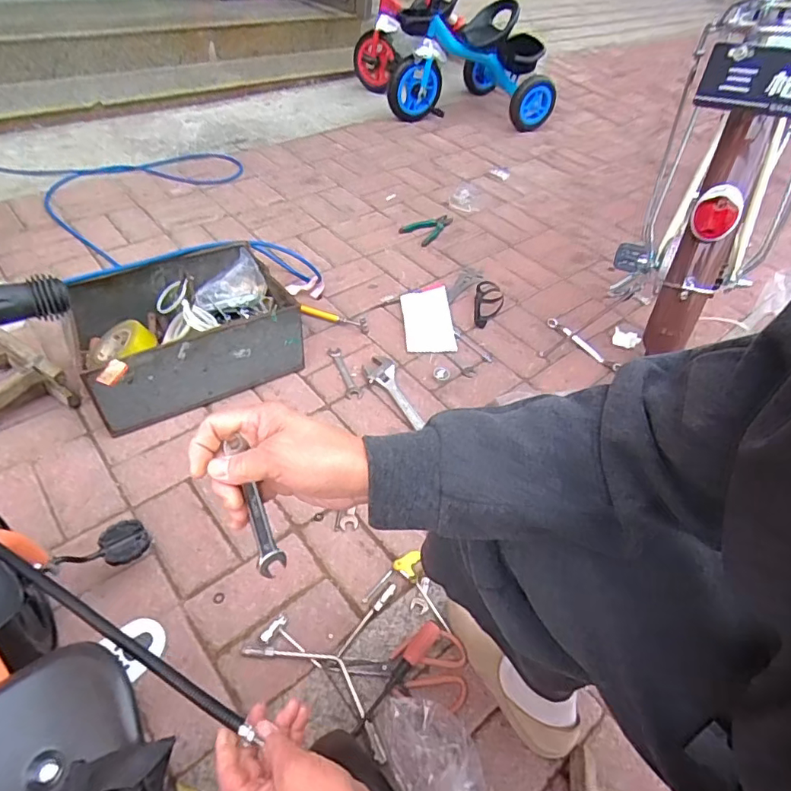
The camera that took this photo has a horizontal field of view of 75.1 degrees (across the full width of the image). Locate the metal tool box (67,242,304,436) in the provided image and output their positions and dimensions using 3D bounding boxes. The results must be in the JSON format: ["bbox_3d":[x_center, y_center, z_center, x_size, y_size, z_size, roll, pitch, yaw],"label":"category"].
[{"bbox_3d":[-0.422,-0.137,1.051,0.403,0.174,0.287,-21,51,-24],"label":"metal tool box"}]

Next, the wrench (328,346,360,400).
[{"bbox_3d":[-0.114,-0.052,1.140,0.033,0.005,0.156,-21,60,-9],"label":"wrench"}]

